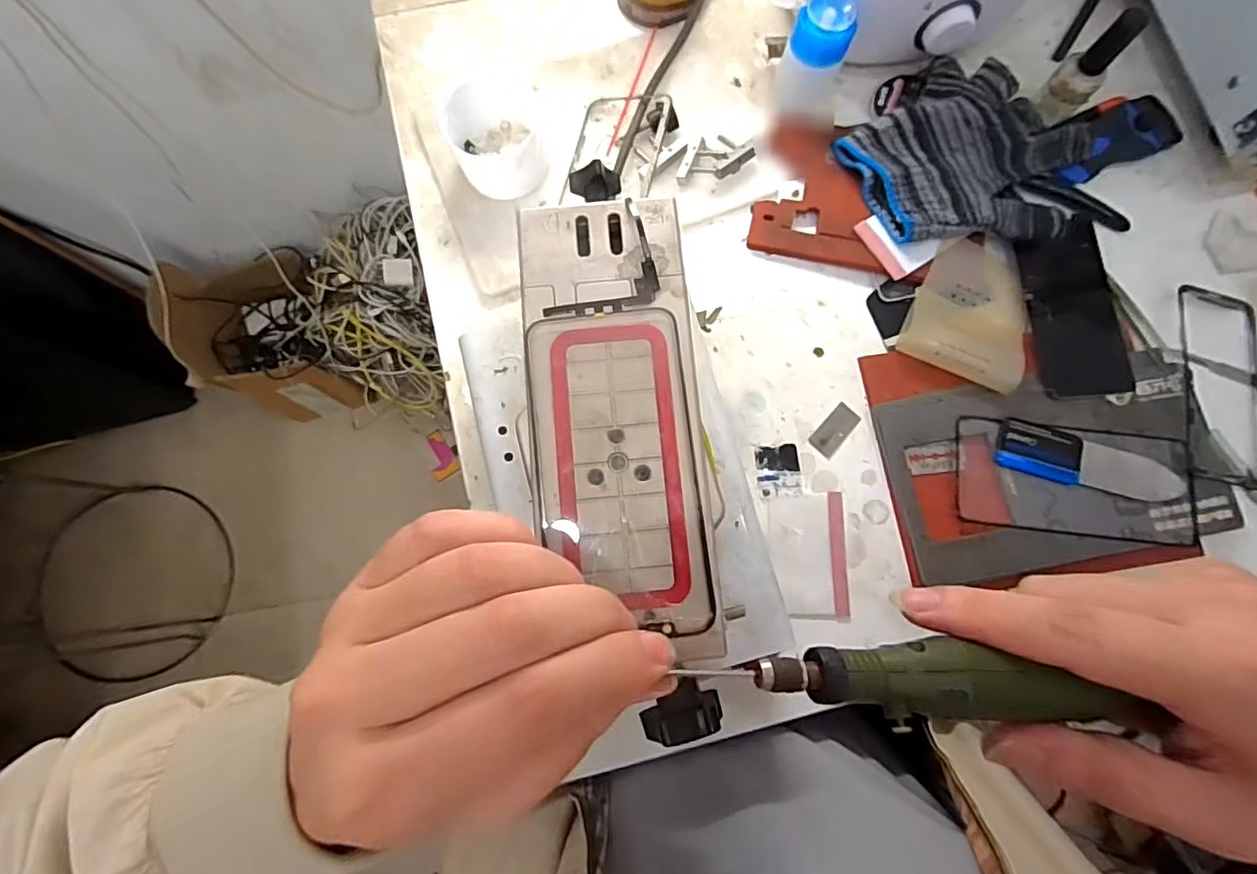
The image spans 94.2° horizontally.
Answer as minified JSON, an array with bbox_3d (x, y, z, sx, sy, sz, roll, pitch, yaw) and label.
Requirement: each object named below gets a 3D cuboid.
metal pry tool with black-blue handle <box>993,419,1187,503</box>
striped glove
[{"bbox_3d":[0.310,0.017,0.393,0.120,0.005,0.034,14,78,1],"label":"metal pry tool with black-blue handle"},{"bbox_3d":[0.256,-0.198,0.422,0.166,0.040,0.163,0,78,-2],"label":"striped glove"}]

